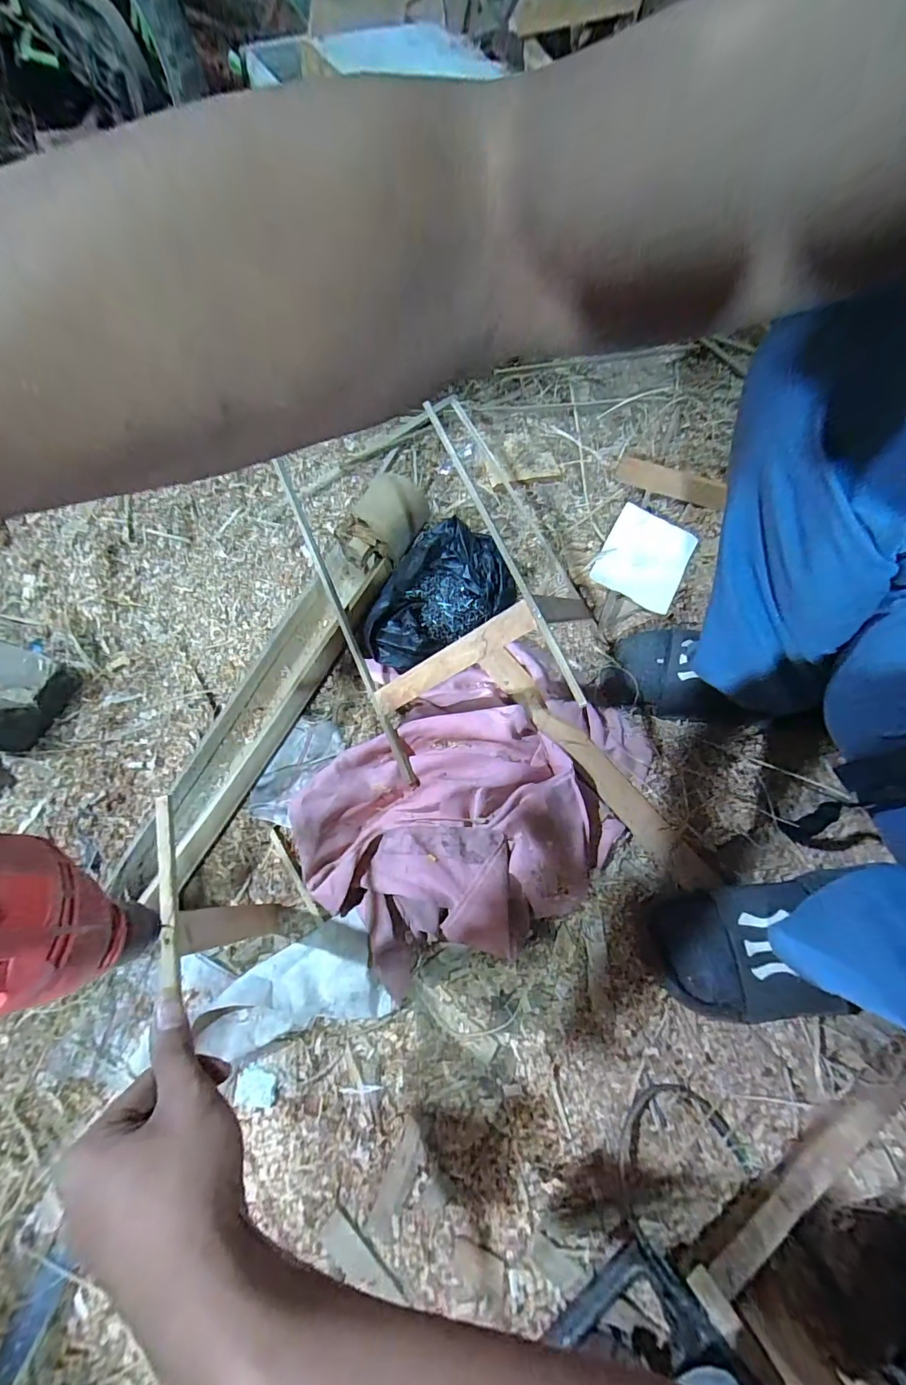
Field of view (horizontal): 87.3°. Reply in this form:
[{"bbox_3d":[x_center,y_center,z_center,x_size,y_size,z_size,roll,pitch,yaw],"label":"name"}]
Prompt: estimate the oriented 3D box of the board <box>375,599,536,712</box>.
[{"bbox_3d":[-0.004,-0.030,0.469,0.188,0.006,0.028,-29,94,28],"label":"board"}]

